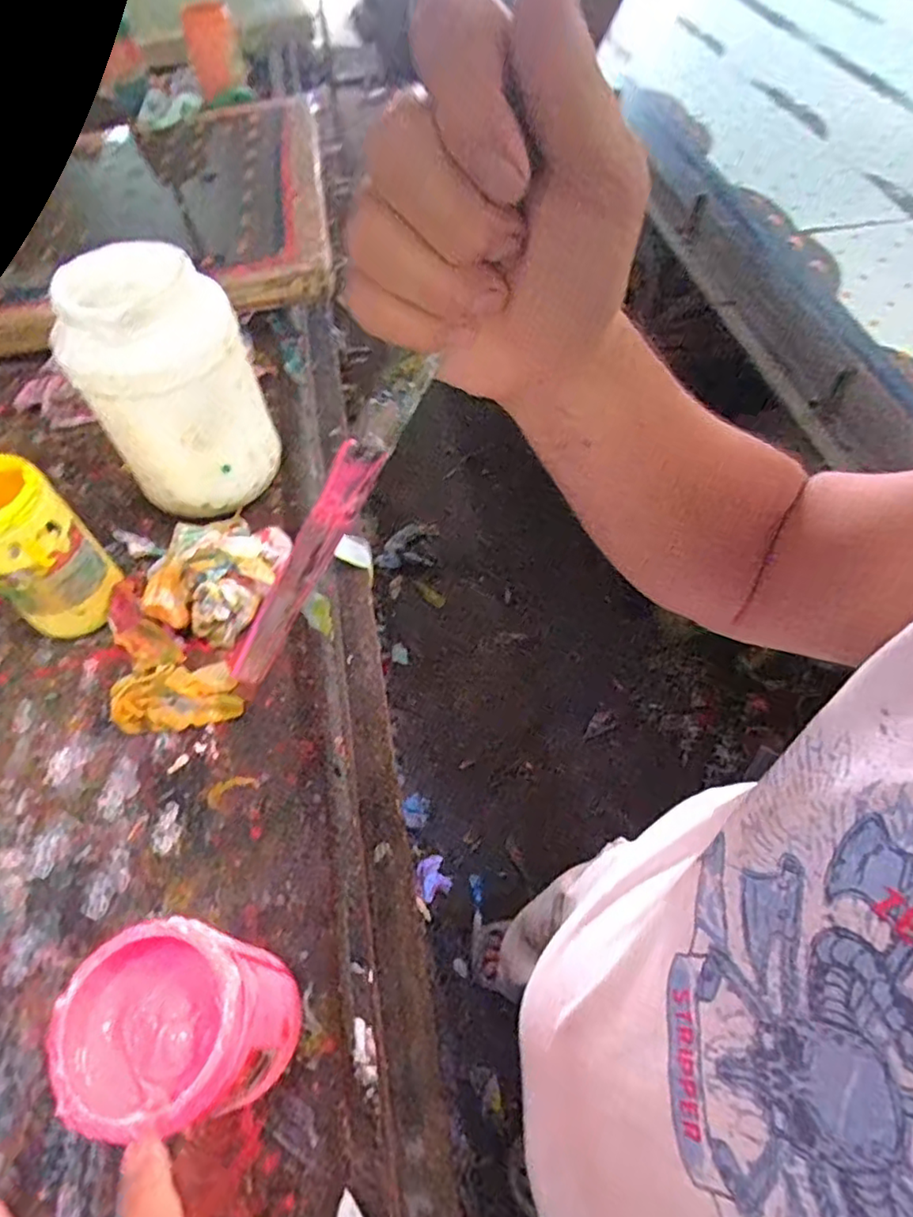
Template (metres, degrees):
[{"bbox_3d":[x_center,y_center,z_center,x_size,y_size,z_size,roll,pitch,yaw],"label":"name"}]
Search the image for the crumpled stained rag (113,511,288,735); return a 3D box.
[{"bbox_3d":[-0.267,0.000,0.617,0.154,0.062,0.236,6,56,4],"label":"crumpled stained rag"}]

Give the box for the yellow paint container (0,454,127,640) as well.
[{"bbox_3d":[-0.389,-0.048,0.578,0.087,0.177,0.097,38,64,23],"label":"yellow paint container"}]

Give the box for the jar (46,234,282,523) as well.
[{"bbox_3d":[-0.279,-0.216,0.626,0.134,0.229,0.126,0,56,0],"label":"jar"}]

